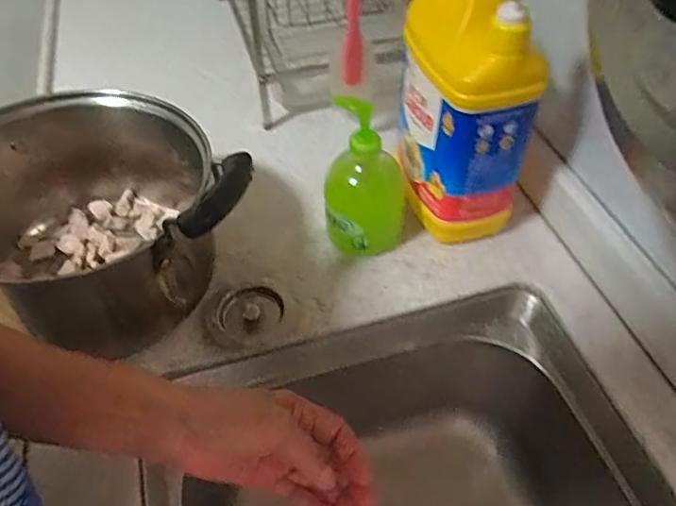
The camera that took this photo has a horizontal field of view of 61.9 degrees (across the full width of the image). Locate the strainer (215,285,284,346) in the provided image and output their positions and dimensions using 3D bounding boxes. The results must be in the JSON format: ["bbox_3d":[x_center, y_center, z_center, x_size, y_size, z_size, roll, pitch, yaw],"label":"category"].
[{"bbox_3d":[-0.087,0.058,0.544,0.067,0.012,0.061,-1,49,1],"label":"strainer"}]

